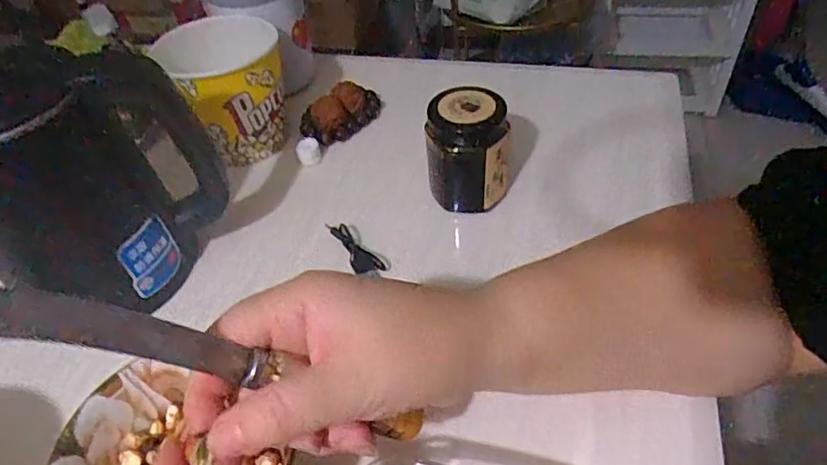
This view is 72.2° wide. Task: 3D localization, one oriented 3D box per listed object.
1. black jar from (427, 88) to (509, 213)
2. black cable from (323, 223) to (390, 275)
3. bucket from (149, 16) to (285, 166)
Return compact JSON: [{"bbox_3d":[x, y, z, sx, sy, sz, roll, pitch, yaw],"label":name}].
[{"bbox_3d":[0.046,-0.062,0.451,0.063,0.091,0.056,7,48,12],"label":"black jar"},{"bbox_3d":[-0.045,0.013,0.442,0.023,0.014,0.061,-31,52,-22],"label":"black cable"},{"bbox_3d":[-0.172,-0.137,0.527,0.102,0.103,0.112,-25,50,-17],"label":"bucket"}]

